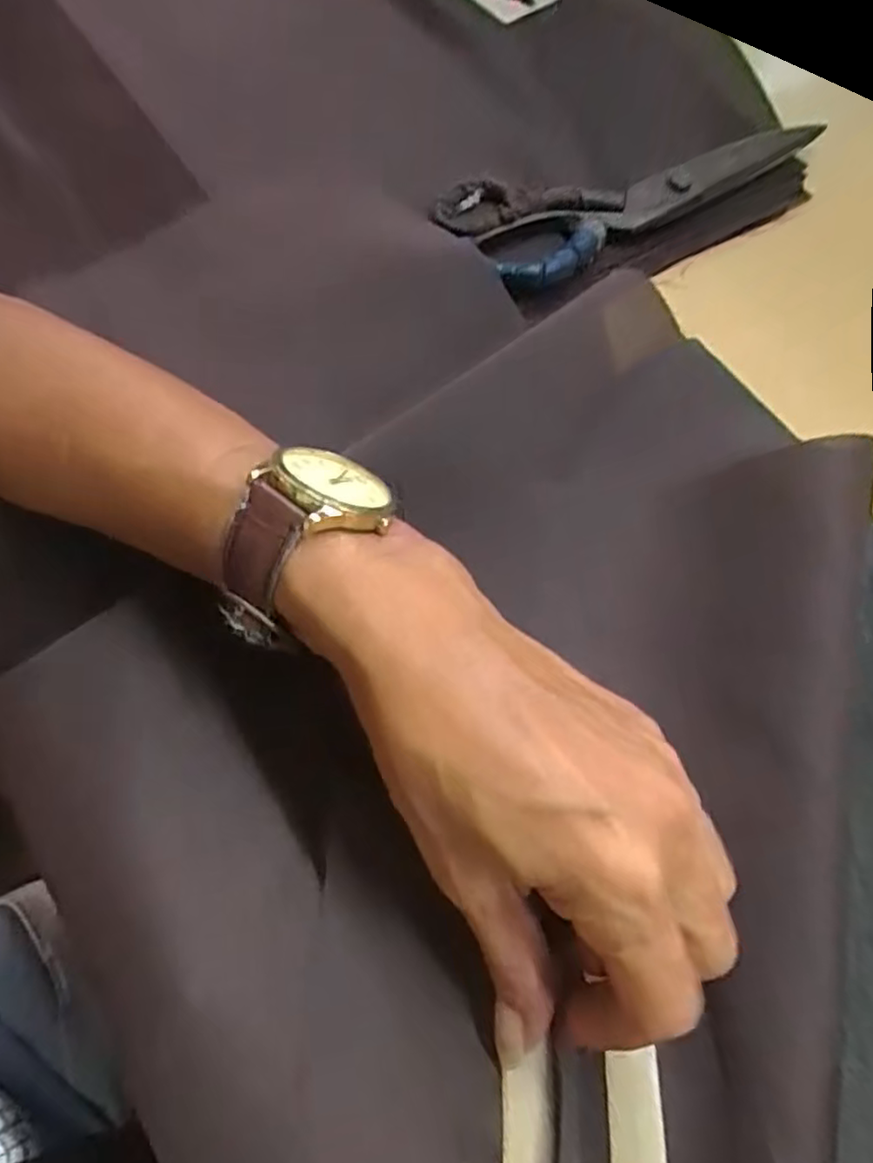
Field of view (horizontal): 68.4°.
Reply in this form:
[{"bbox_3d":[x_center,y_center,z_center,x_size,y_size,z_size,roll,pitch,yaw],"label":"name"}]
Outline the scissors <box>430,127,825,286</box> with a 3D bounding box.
[{"bbox_3d":[0.098,-0.213,0.334,0.209,0.017,0.075,-33,73,-15],"label":"scissors"}]

